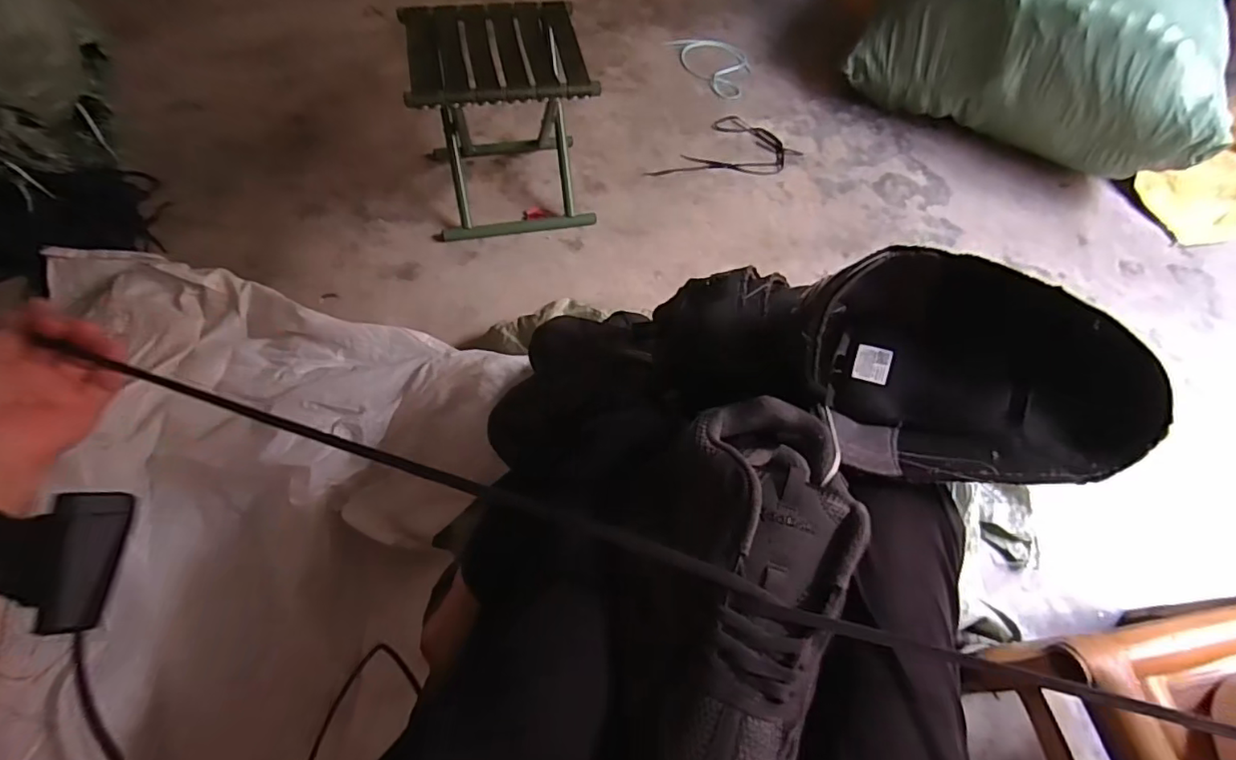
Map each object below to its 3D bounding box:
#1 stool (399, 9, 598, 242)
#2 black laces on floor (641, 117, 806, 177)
[{"bbox_3d":[-0.213,-0.478,1.067,0.285,0.321,0.271,-8,61,-8],"label":"stool"},{"bbox_3d":[0.237,-0.550,1.323,0.367,0.011,0.188,-4,60,-6],"label":"black laces on floor"}]

